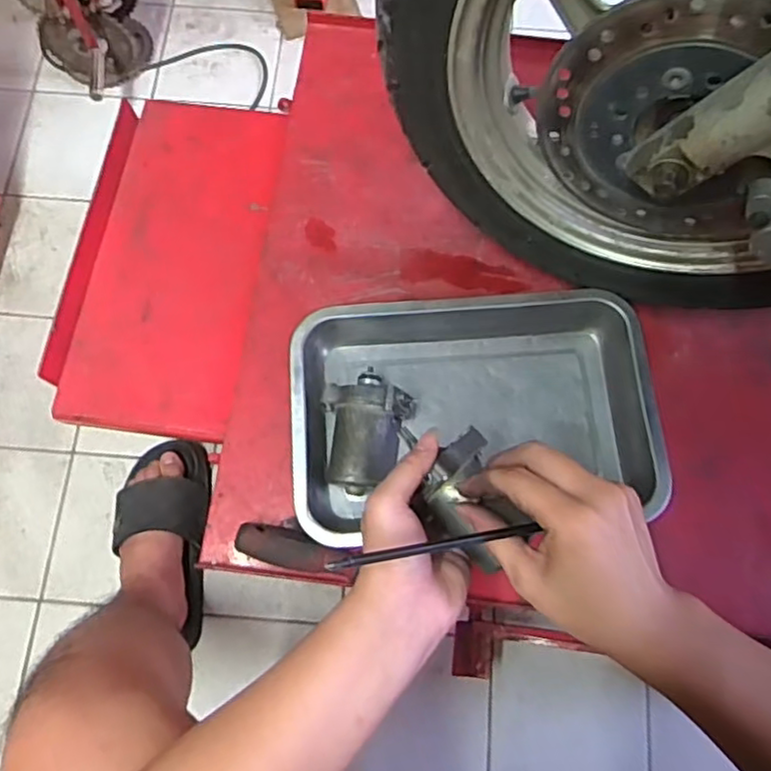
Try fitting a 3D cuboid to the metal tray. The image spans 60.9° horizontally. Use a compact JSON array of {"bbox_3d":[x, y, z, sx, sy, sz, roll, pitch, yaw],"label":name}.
[{"bbox_3d":[0.074,0.026,0.581,0.308,0.057,0.208,-5,74,-2],"label":"metal tray"}]

